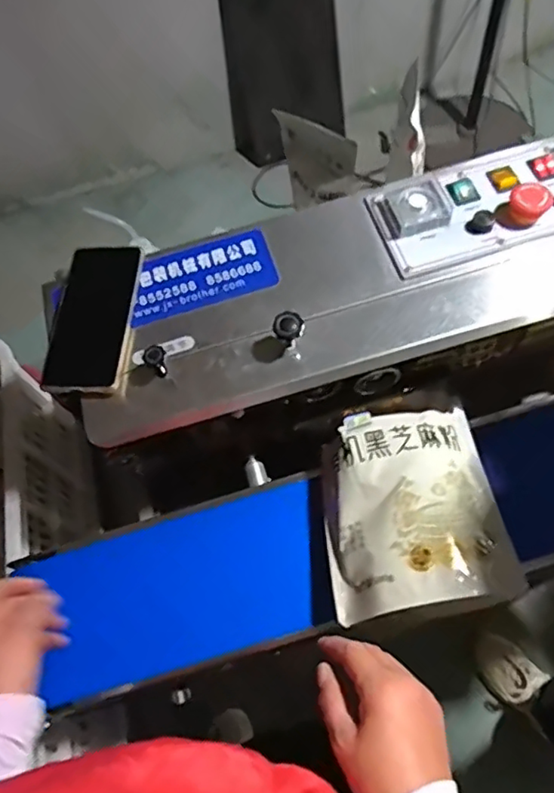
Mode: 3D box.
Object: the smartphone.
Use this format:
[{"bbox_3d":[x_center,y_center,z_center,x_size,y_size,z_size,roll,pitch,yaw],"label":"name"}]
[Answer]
[{"bbox_3d":[-0.177,-0.077,0.564,0.080,0.015,0.153,1,67,15],"label":"smartphone"}]

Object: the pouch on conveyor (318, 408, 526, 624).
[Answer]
[{"bbox_3d":[0.120,0.099,0.523,0.152,0.050,0.175,-7,59,-1],"label":"pouch on conveyor"}]

